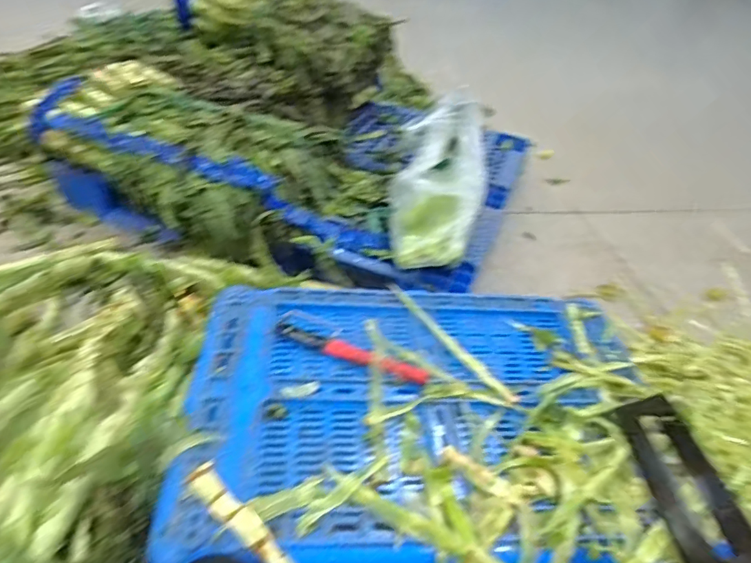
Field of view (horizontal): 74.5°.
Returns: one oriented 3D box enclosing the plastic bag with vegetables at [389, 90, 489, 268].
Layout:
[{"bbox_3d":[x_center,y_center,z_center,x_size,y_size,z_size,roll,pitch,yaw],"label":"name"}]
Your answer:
[{"bbox_3d":[0.157,-0.253,1.198,0.219,0.154,0.503,13,57,6],"label":"plastic bag with vegetables"}]

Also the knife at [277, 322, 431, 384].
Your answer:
[{"bbox_3d":[-0.032,0.092,0.644,0.208,0.010,0.026,17,41,12],"label":"knife"}]

